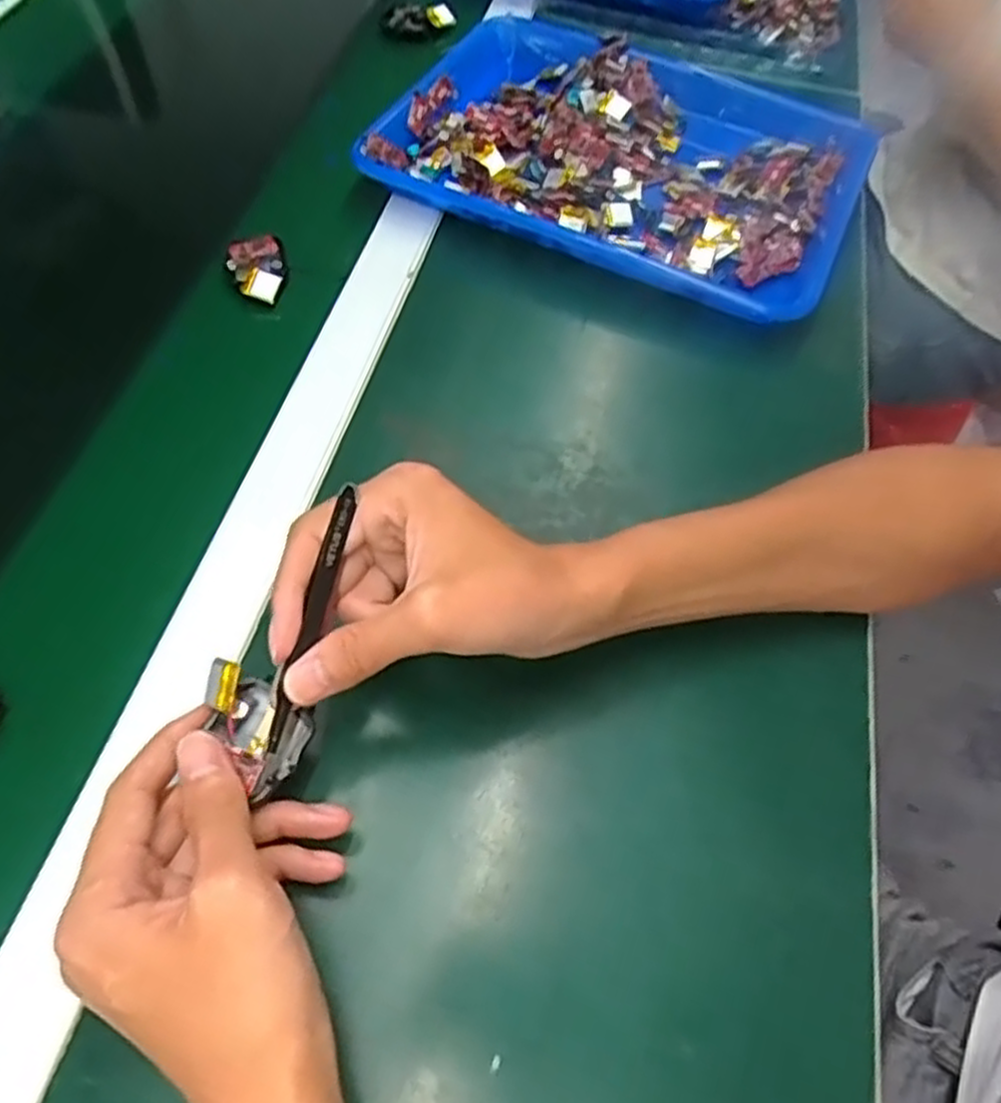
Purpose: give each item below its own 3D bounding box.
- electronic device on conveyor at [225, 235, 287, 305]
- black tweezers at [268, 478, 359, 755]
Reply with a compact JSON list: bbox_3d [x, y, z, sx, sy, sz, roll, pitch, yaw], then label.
[{"bbox_3d":[-0.159,-0.185,0.514,0.035,0.012,0.057,-12,60,-10],"label":"electronic device on conveyor"},{"bbox_3d":[-0.073,0.025,0.301,0.008,0.010,0.106,17,87,7],"label":"black tweezers"}]

